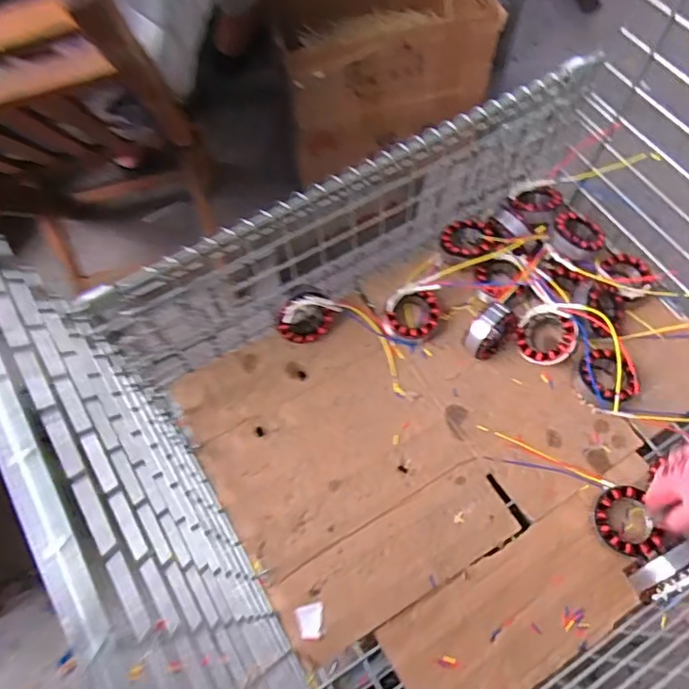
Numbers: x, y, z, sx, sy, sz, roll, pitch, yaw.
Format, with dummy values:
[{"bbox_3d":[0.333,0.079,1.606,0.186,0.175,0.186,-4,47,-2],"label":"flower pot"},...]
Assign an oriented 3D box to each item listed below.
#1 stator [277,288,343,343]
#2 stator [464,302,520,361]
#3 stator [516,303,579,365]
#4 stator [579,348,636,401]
[{"bbox_3d":[-0.055,-0.044,0.799,0.092,0.079,0.035,-13,43,-13],"label":"stator"},{"bbox_3d":[0.217,-0.019,0.790,0.084,0.087,0.044,-30,68,-12],"label":"stator"},{"bbox_3d":[0.297,-0.016,0.784,0.083,0.025,0.086,-1,88,41],"label":"stator"},{"bbox_3d":[0.374,0.046,0.775,0.070,0.048,0.081,-9,65,-3],"label":"stator"}]

